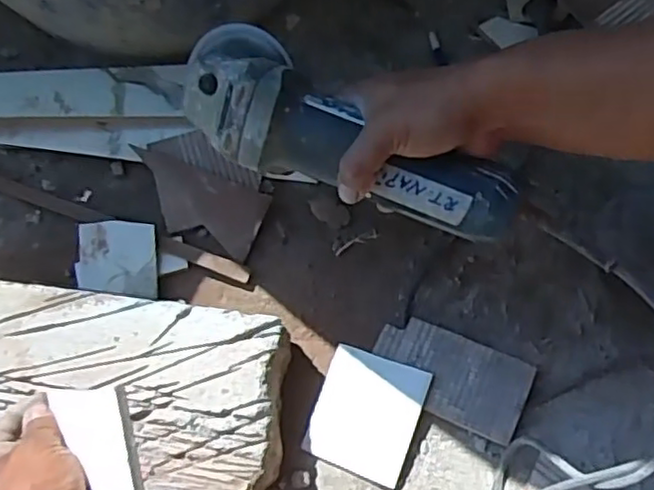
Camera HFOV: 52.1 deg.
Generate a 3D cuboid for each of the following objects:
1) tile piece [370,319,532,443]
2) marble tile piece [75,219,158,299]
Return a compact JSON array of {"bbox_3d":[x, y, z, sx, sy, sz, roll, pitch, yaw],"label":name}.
[{"bbox_3d":[0.112,0.120,0.621,0.143,0.009,0.076,20,75,17],"label":"tile piece"},{"bbox_3d":[-0.213,0.012,0.684,0.084,0.006,0.074,7,82,-1],"label":"marble tile piece"}]

